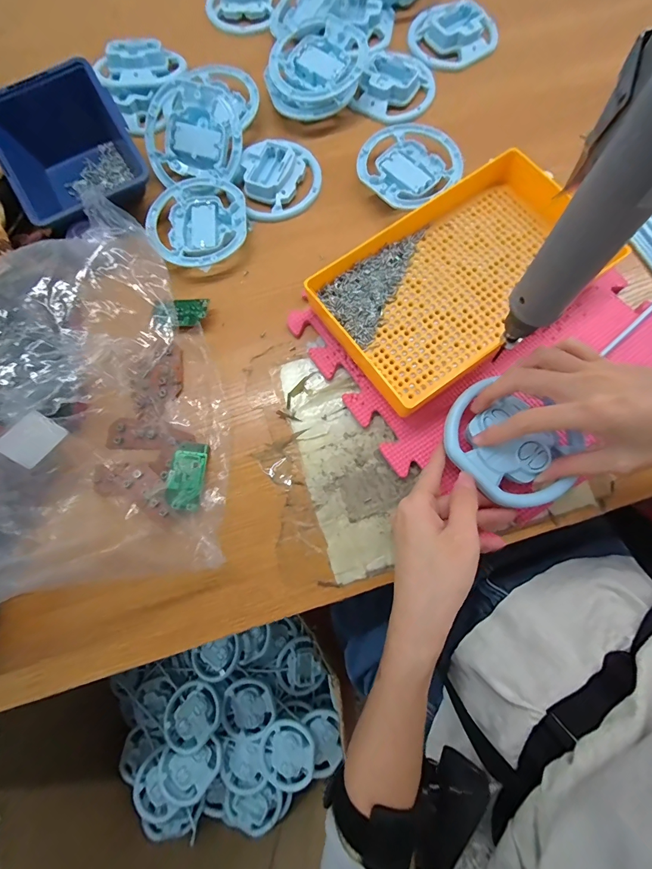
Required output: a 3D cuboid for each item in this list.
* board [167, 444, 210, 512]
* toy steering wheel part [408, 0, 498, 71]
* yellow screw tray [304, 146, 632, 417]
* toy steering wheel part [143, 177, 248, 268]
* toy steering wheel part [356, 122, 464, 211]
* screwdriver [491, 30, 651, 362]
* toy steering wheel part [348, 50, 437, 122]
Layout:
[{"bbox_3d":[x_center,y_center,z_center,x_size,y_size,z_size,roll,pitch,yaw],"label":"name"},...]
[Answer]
[{"bbox_3d":[-0.123,0.037,0.316,0.029,0.008,0.057,4,78,2],"label":"board"},{"bbox_3d":[0.153,-0.474,0.424,0.095,0.027,0.076,-9,77,-1],"label":"toy steering wheel part"},{"bbox_3d":[0.124,-0.147,0.337,0.253,0.042,0.150,-36,79,-6],"label":"yellow screw tray"},{"bbox_3d":[-0.131,-0.218,0.372,0.104,0.022,0.101,0,77,1],"label":"toy steering wheel part"},{"bbox_3d":[0.086,-0.279,0.381,0.096,0.029,0.099,0,77,1],"label":"toy steering wheel part"},{"bbox_3d":[0.125,-0.106,0.156,0.035,0.186,0.039,13,78,4],"label":"screwdriver"},{"bbox_3d":[0.084,-0.399,0.409,0.078,0.024,0.088,31,80,8],"label":"toy steering wheel part"}]

